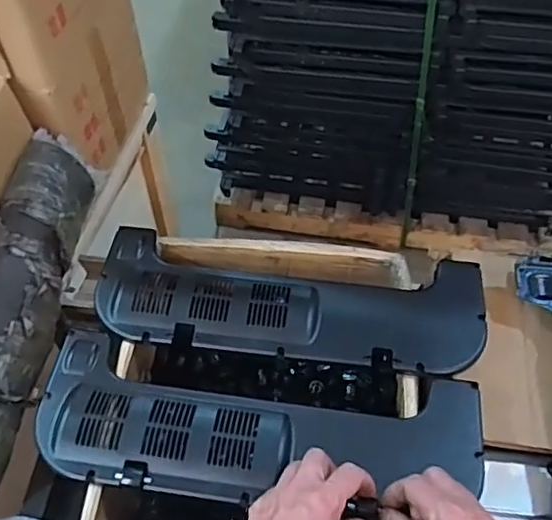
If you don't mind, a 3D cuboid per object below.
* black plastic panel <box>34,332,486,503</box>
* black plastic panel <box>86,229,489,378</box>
[{"bbox_3d":[-0.017,0.174,0.658,0.476,0.024,0.163,4,55,0],"label":"black plastic panel"},{"bbox_3d":[0.018,0.053,0.756,0.474,0.059,0.162,4,55,4],"label":"black plastic panel"}]

